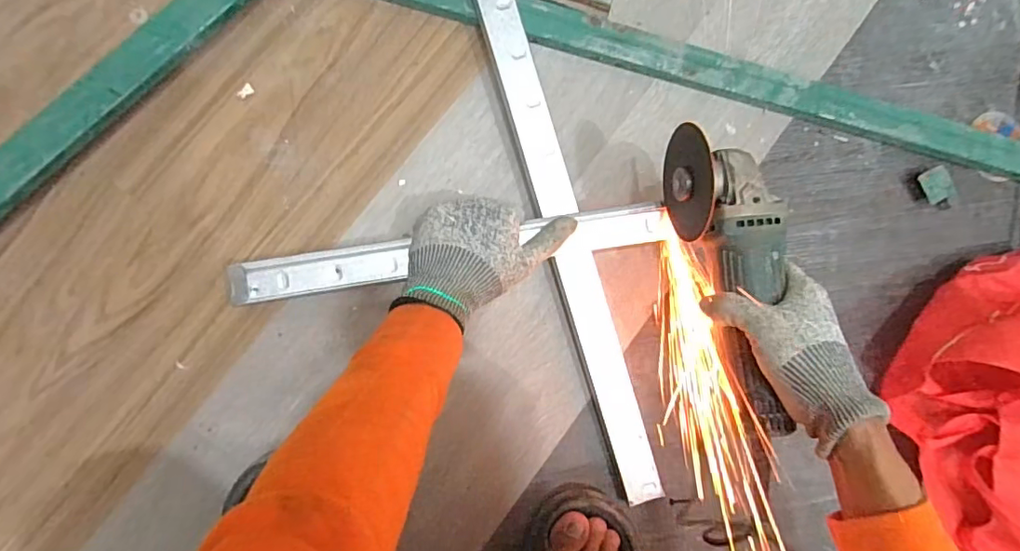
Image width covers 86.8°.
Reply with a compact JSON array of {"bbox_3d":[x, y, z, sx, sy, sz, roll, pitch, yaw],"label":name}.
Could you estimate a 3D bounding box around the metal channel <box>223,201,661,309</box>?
[{"bbox_3d":[-0.054,-0.023,0.522,0.415,0.028,0.043,-8,88,-4],"label":"metal channel"}]

